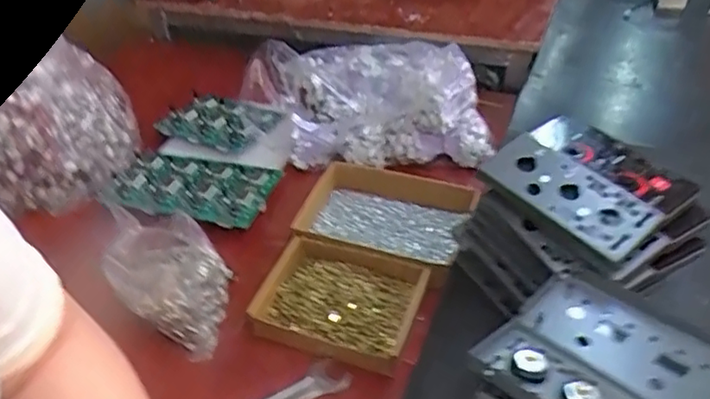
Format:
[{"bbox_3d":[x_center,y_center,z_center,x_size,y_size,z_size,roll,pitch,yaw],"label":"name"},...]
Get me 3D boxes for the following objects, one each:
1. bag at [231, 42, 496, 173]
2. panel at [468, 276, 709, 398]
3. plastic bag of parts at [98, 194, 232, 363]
[{"bbox_3d":[0.016,-0.165,0.918,0.327,0.159,0.206,-1,41,4],"label":"bag"},{"bbox_3d":[0.192,0.125,0.472,0.161,0.028,0.143,28,51,32],"label":"panel"},{"bbox_3d":[-0.208,0.089,0.708,0.117,0.125,0.137,-25,45,-22],"label":"plastic bag of parts"}]

